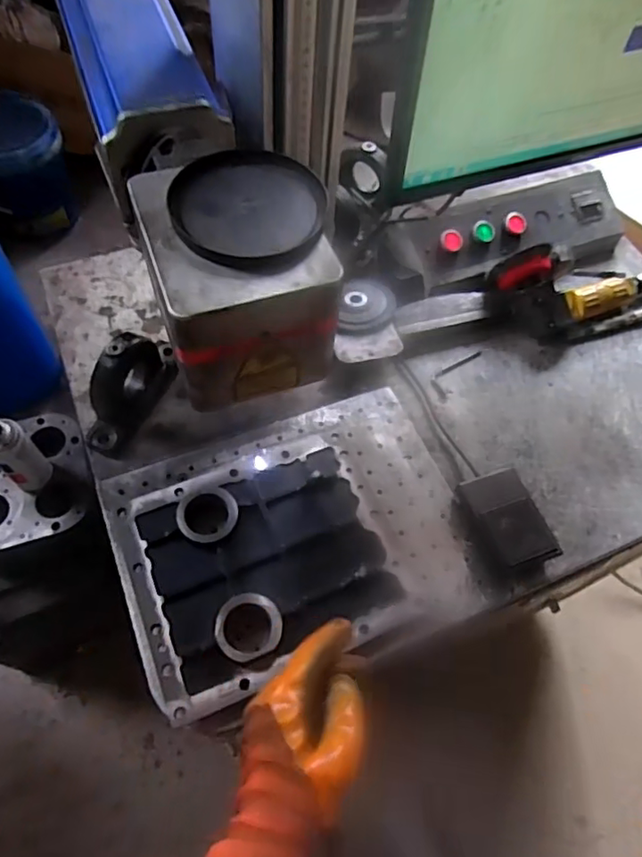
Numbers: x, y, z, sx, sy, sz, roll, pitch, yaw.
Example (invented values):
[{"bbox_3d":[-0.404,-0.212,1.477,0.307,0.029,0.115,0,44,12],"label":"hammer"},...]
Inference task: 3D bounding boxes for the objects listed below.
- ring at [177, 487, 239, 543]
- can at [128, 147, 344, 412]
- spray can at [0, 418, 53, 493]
[{"bbox_3d":[-0.109,0.082,0.559,0.057,0.018,0.060,2,60,-3],"label":"ring"},{"bbox_3d":[-0.049,-0.094,0.364,0.108,0.095,0.118,-14,63,-12],"label":"can"},{"bbox_3d":[-0.457,0.045,0.877,0.057,0.146,0.058,2,60,-3],"label":"spray can"}]

